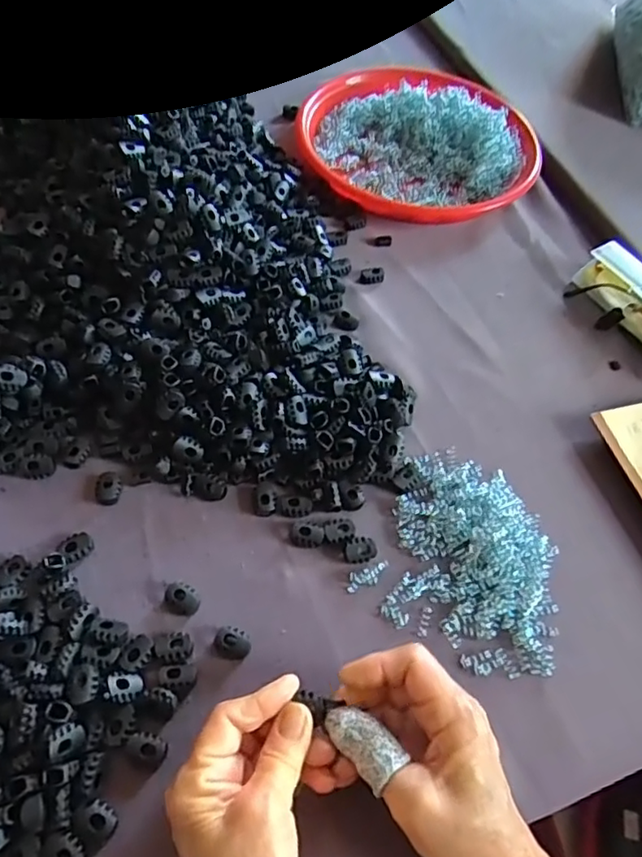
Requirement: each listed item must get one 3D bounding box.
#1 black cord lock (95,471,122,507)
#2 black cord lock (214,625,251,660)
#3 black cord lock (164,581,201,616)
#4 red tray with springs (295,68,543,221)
[{"bbox_3d":[-0.144,0.041,0.398,0.017,0.006,0.024,-2,58,-6],"label":"black cord lock"},{"bbox_3d":[-0.053,0.130,0.355,0.021,0.009,0.017,13,57,3],"label":"black cord lock"},{"bbox_3d":[-0.087,0.107,0.367,0.024,0.009,0.017,34,61,16],"label":"black cord lock"},{"bbox_3d":[0.101,-0.302,0.615,0.248,0.041,0.222,28,60,12],"label":"red tray with springs"}]

